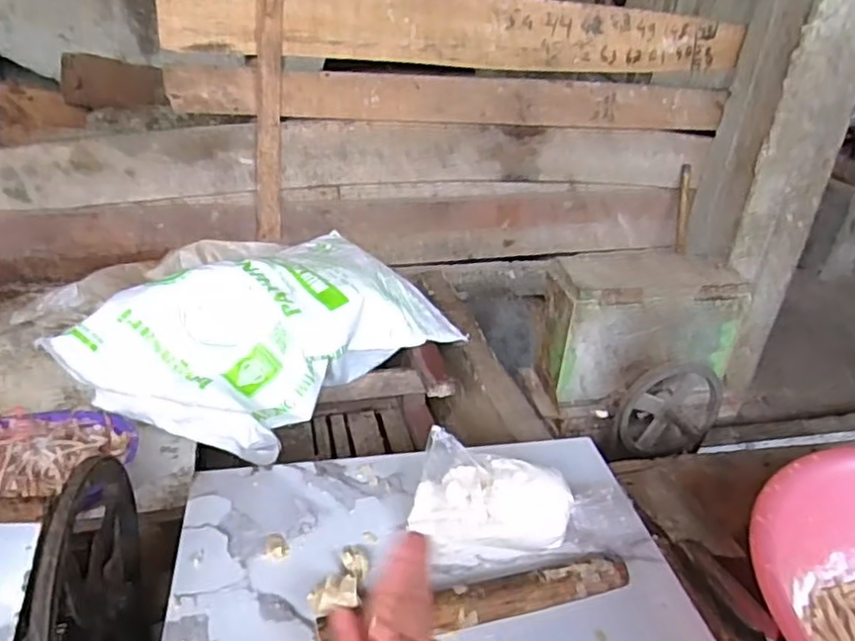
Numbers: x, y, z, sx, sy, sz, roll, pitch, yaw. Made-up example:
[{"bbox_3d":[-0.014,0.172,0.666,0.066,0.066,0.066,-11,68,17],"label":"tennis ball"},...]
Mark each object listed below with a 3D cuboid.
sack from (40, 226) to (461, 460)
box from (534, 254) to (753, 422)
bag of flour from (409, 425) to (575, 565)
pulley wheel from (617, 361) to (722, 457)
[{"bbox_3d":[-0.285,0.008,1.260,0.398,0.188,0.665,26,35,32],"label":"sack"},{"bbox_3d":[0.386,0.011,1.232,0.343,0.240,0.148,-3,30,-16],"label":"box"},{"bbox_3d":[0.068,0.186,0.680,0.165,0.106,0.065,6,29,1],"label":"bag of flour"},{"bbox_3d":[0.429,0.161,1.159,0.190,0.159,0.065,-36,17,6],"label":"pulley wheel"}]

